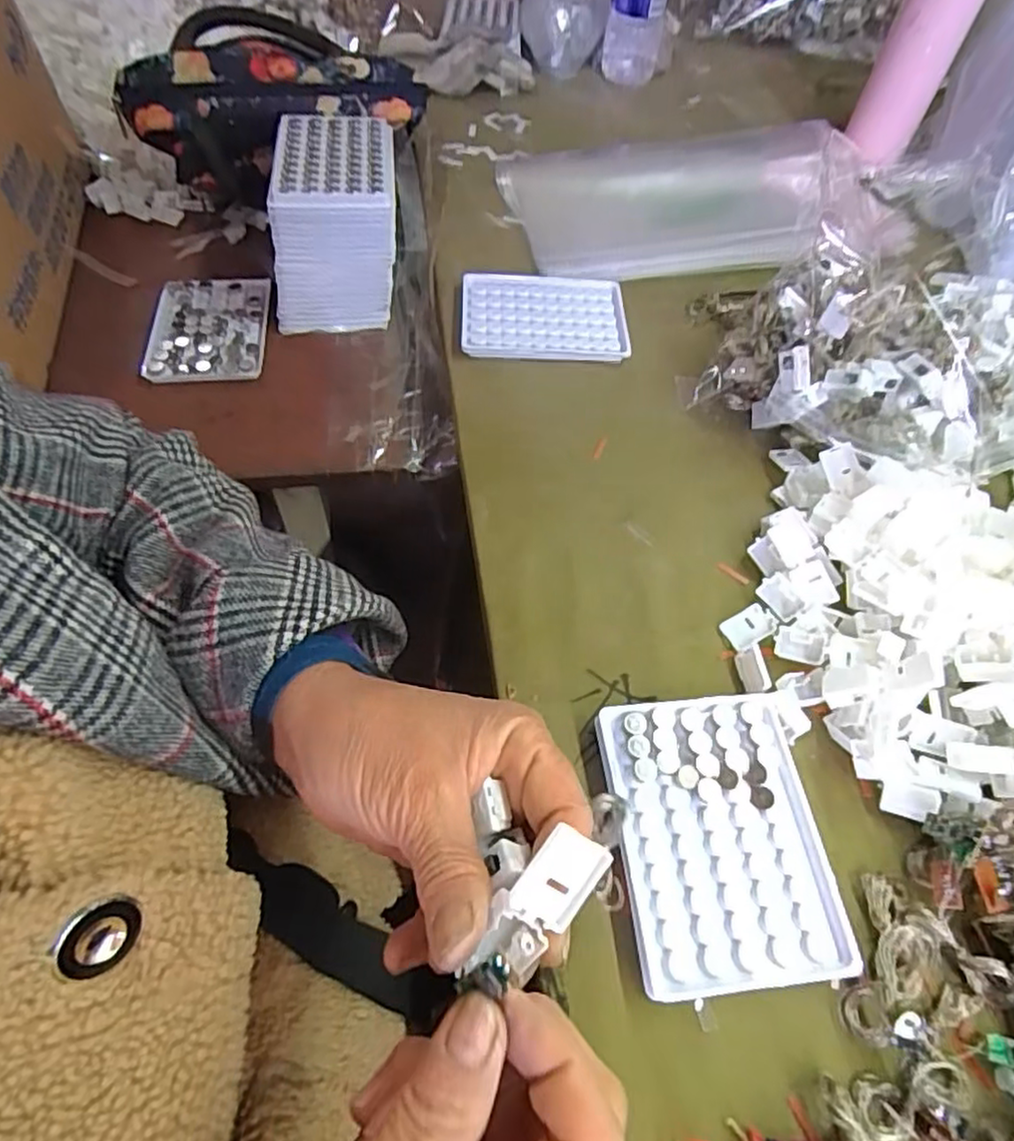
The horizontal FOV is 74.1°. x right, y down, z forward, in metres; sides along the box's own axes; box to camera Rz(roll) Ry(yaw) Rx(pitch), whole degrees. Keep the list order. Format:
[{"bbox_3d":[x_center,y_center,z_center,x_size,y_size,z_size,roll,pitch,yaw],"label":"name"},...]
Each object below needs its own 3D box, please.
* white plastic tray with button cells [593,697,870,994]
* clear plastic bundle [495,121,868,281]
[{"bbox_3d":[0.101,0.125,0.322,0.097,0.018,0.128,-3,57,-6],"label":"white plastic tray with button cells"},{"bbox_3d":[0.182,-0.352,0.630,0.347,0.024,0.194,-9,58,-9],"label":"clear plastic bundle"}]

